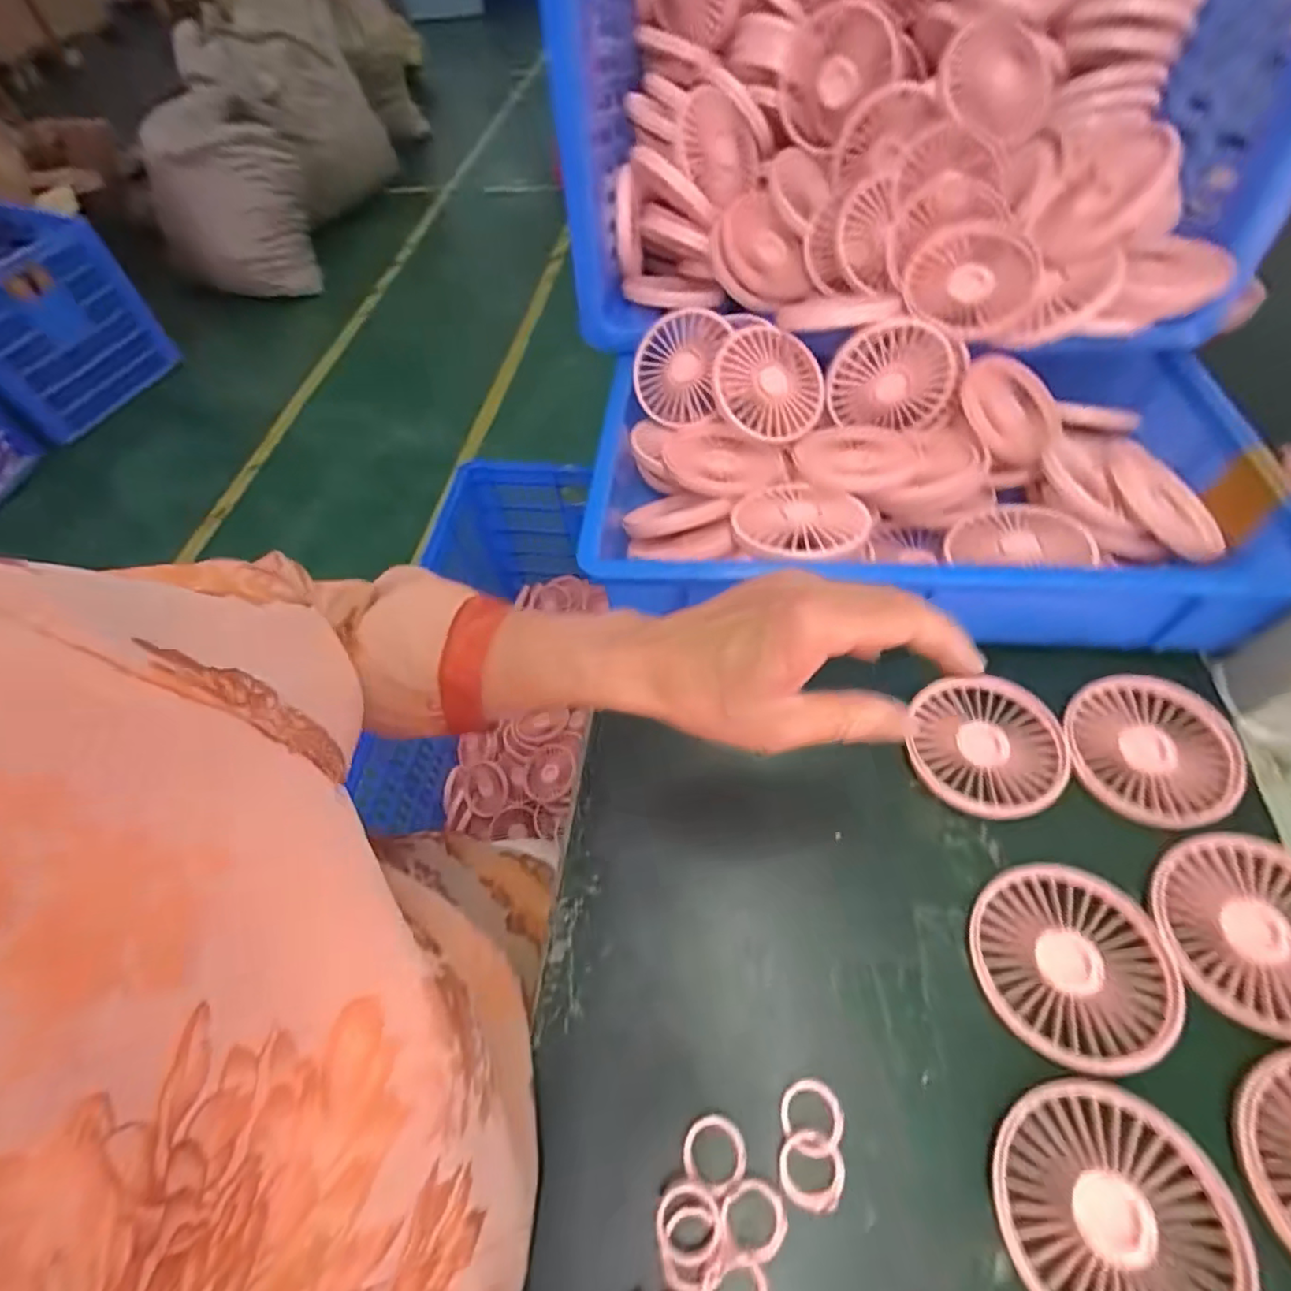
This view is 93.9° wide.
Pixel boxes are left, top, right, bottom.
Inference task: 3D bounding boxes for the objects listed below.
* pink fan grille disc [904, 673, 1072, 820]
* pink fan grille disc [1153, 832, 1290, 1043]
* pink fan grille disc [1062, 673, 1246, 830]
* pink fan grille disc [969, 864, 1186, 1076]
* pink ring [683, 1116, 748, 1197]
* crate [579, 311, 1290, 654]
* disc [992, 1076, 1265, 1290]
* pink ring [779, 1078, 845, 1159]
[{"bbox_3d":[0.206,0.060,0.363,0.083,0.013,0.088,-3,53,4],"label":"pink fan grille disc"},{"bbox_3d":[0.306,0.142,0.300,0.092,0.012,0.086,-2,57,2],"label":"pink fan grille disc"},{"bbox_3d":[0.300,0.059,0.358,0.098,0.011,0.086,-40,64,-20],"label":"pink fan grille disc"},{"bbox_3d":[0.211,0.157,0.300,0.086,0.012,0.087,-2,57,2],"label":"pink fan grille disc"},{"bbox_3d":[0.032,0.230,0.274,0.027,0.004,0.027,-2,57,2],"label":"pink ring"},{"bbox_3d":[0.185,-0.126,0.422,0.427,0.103,0.234,2,57,5],"label":"crate"},{"bbox_3d":[0.195,0.235,0.248,0.086,0.010,0.087,-2,57,2],"label":"disc"},{"bbox_3d":[0.077,0.218,0.279,0.028,0.007,0.028,-2,57,2],"label":"pink ring"}]

